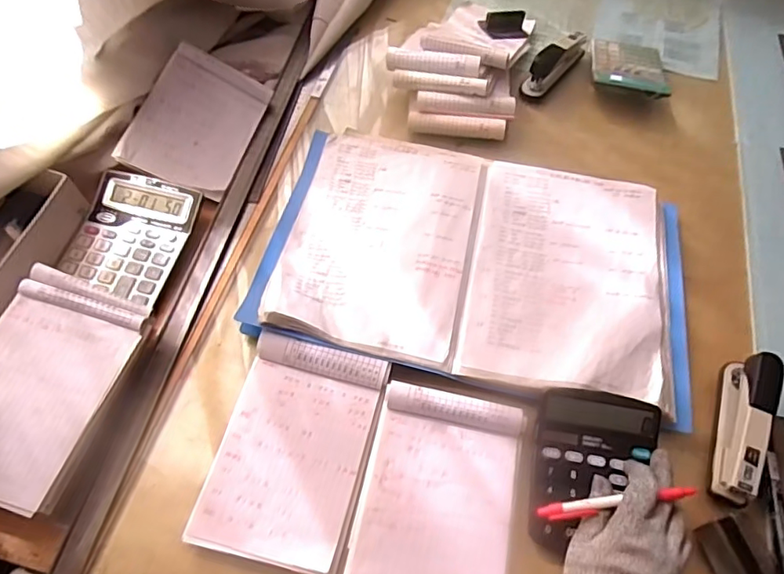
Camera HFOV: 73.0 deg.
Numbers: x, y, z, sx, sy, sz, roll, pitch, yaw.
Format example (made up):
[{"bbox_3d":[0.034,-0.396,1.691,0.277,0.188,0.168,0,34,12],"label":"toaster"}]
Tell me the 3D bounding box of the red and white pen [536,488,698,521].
[{"bbox_3d":[0.194,0.187,0.459,0.134,0.007,0.014,-10,60,4],"label":"red and white pen"}]

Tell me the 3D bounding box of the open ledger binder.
[{"bbox_3d":[0.103,-0.035,0.630,0.487,0.039,0.314,13,60,5],"label":"open ledger binder"}]

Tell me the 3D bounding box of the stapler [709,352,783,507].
[{"bbox_3d":[0.351,0.135,0.527,0.031,0.057,0.145,20,61,9],"label":"stapler"}]

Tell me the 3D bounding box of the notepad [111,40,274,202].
[{"bbox_3d":[-0.260,-0.229,0.718,0.139,0.012,0.222,21,63,-12],"label":"notepad"}]

